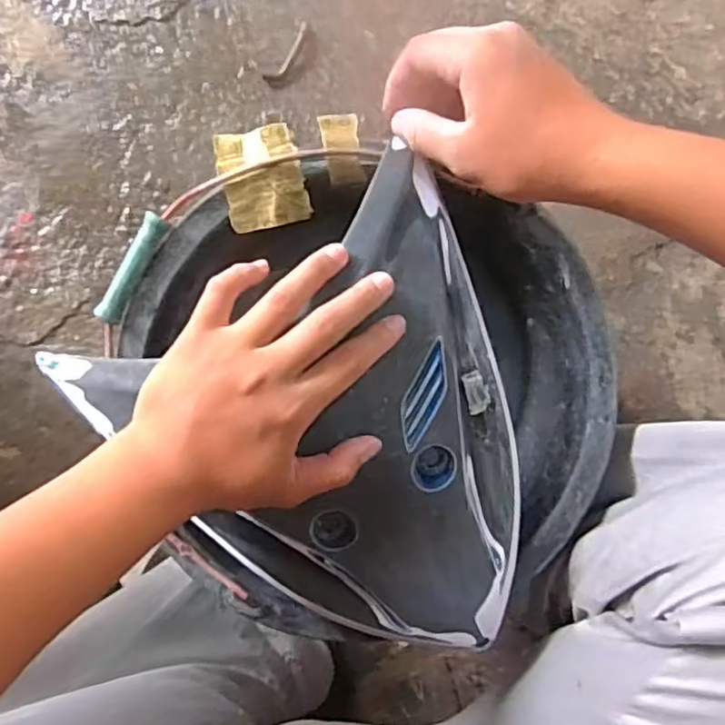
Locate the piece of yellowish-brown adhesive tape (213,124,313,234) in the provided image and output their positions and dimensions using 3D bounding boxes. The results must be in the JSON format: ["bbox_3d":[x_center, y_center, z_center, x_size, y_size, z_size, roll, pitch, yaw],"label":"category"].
[{"bbox_3d":[-0.063,-0.116,0.407,0.050,0.009,0.061,-14,99,-2],"label":"piece of yellowish-brown adhesive tape"}]

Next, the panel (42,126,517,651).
[{"bbox_3d":[0.009,0.057,0.406,0.237,0.044,0.280,-35,95,0],"label":"panel"}]

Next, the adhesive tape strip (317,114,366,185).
[{"bbox_3d":[-0.013,-0.137,0.414,0.024,0.012,0.045,-8,98,-3],"label":"adhesive tape strip"}]

